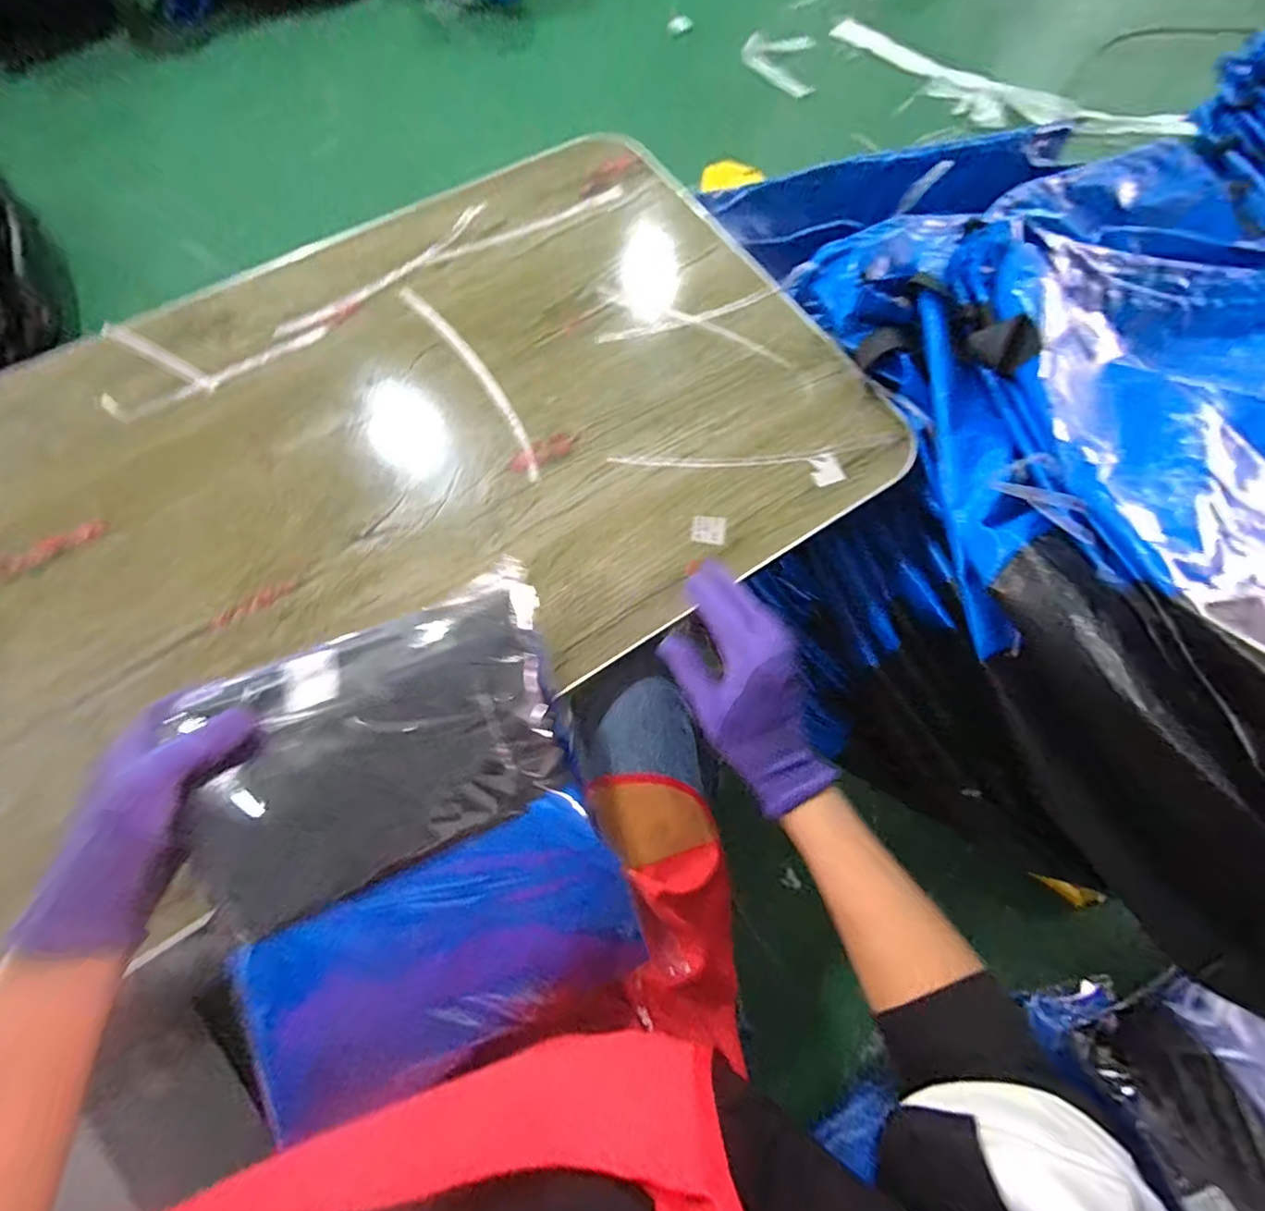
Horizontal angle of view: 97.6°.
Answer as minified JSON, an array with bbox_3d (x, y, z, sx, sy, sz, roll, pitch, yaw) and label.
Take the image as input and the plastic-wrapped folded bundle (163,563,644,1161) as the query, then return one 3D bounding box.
[{"bbox_3d":[-0.143,0.146,0.370,0.228,0.072,0.283,-19,69,-9],"label":"plastic-wrapped folded bundle"}]

